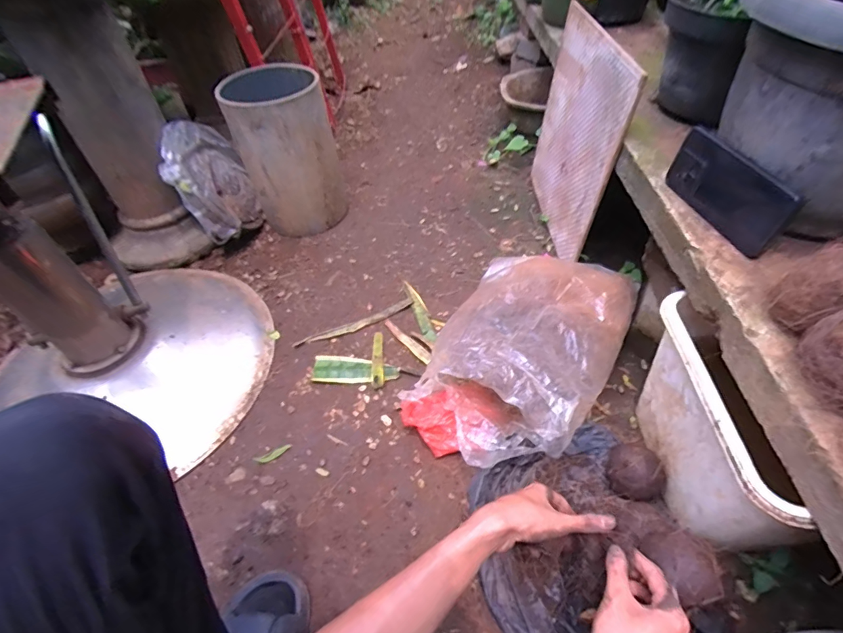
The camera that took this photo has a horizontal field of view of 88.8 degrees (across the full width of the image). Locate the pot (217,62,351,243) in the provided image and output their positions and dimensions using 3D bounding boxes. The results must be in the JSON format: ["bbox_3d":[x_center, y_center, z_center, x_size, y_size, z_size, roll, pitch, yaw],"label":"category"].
[{"bbox_3d":[-0.309,-0.389,1.033,0.217,0.356,0.206,0,53,0],"label":"pot"}]

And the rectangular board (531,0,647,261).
[{"bbox_3d":[0.305,-0.353,0.874,0.009,0.387,0.378,-1,49,-4],"label":"rectangular board"}]

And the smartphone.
[{"bbox_3d":[0.363,-0.153,0.517,0.013,0.084,0.167,-15,49,-6],"label":"smartphone"}]

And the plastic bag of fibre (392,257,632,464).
[{"bbox_3d":[0.168,0.036,0.685,0.255,0.205,0.401,22,55,24],"label":"plastic bag of fibre"}]

